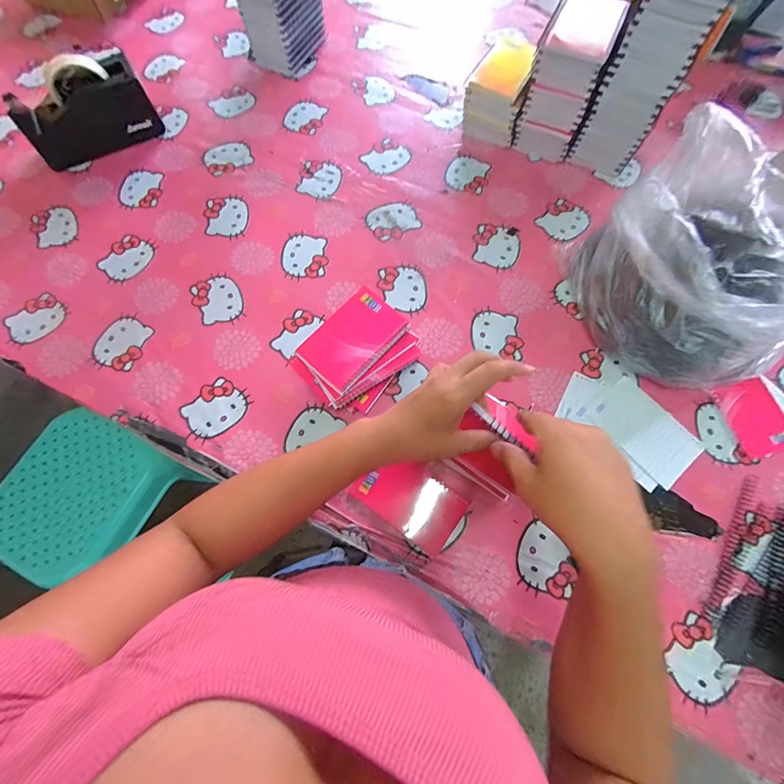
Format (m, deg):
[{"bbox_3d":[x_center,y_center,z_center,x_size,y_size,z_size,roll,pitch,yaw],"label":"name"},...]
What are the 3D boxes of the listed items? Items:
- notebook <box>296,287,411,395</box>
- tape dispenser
[{"bbox_3d":[-0.049,-0.070,0.487,0.082,0.016,0.132,39,77,13],"label":"notebook"},{"bbox_3d":[-0.507,-0.461,0.624,0.203,0.119,0.061,-31,73,-10],"label":"tape dispenser"}]

